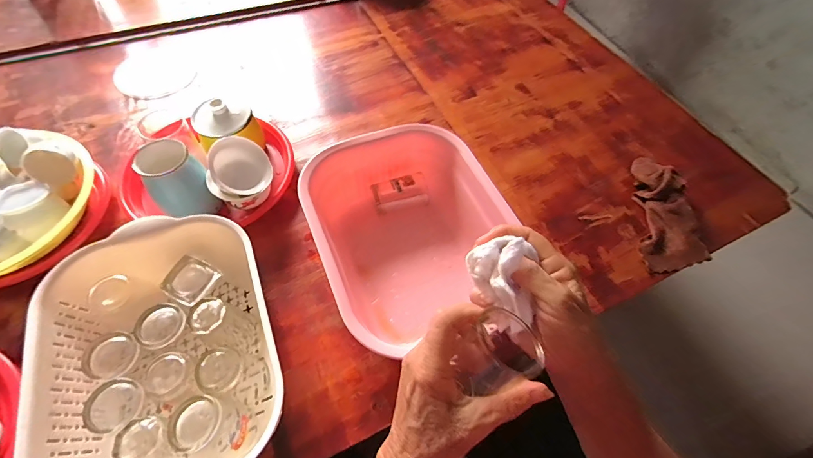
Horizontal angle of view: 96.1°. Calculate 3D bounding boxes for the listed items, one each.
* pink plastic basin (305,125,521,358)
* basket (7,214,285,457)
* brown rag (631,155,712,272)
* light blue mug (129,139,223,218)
[{"bbox_3d":[0.004,0.013,0.493,0.231,0.112,0.253,-20,62,-15],"label":"pink plastic basin"},{"bbox_3d":[-0.258,0.138,0.407,0.217,0.102,0.286,-19,61,-14],"label":"basket"},{"bbox_3d":[0.418,-0.035,0.584,0.090,0.048,0.202,5,58,0],"label":"brown rag"},{"bbox_3d":[-0.314,-0.065,0.502,0.072,0.083,0.069,-26,63,-18],"label":"light blue mug"}]

